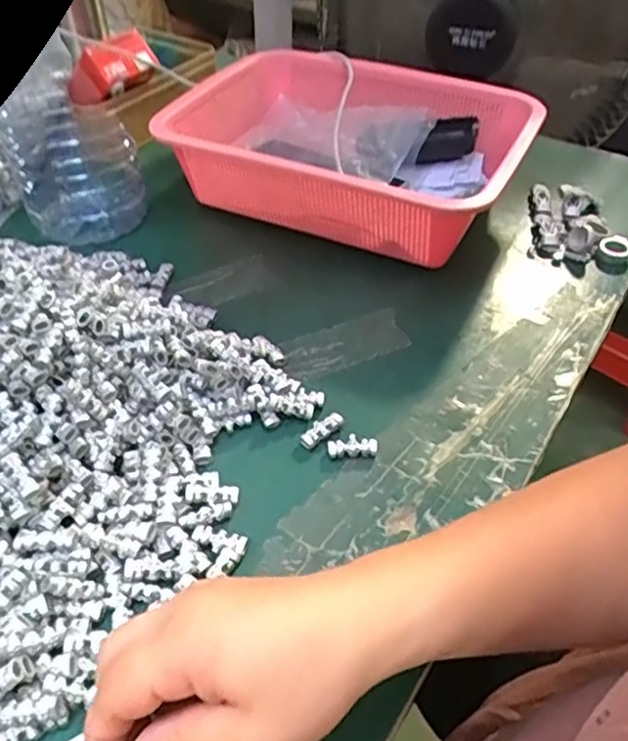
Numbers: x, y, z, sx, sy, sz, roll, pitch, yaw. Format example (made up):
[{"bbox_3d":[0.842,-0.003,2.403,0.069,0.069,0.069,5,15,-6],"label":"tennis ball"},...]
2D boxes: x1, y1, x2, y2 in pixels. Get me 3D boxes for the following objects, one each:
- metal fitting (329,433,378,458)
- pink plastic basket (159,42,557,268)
[{"bbox_3d":[0.024,0.047,0.399,0.030,0.006,0.014,-6,45,-6],"label":"metal fitting"},{"bbox_3d":[0.037,-0.197,0.589,0.291,0.095,0.217,21,48,20],"label":"pink plastic basket"}]

